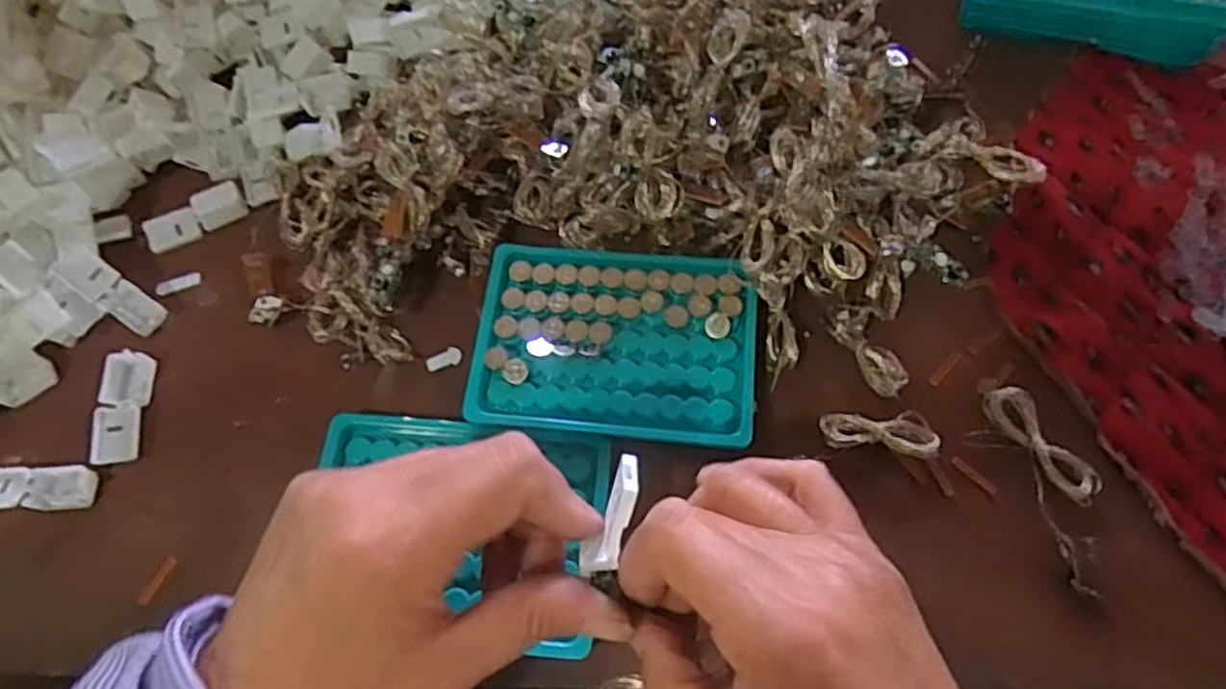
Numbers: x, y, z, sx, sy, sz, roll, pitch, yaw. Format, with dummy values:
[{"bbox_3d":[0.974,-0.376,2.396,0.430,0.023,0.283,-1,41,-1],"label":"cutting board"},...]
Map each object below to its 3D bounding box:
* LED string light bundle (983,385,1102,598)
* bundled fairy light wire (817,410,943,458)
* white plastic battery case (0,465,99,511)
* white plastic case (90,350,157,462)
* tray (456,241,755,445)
[{"bbox_3d":[0.198,0.060,0.322,0.031,0.007,0.092,-14,69,-4],"label":"LED string light bundle"},{"bbox_3d":[0.123,0.041,0.338,0.051,0.008,0.020,2,69,3],"label":"bundled fairy light wire"},{"bbox_3d":[-0.277,0.069,0.346,0.057,0.013,0.019,-3,69,1],"label":"white plastic battery case"},{"bbox_3d":[-0.242,0.031,0.361,0.021,0.010,0.056,-7,69,-1],"label":"white plastic case"},{"bbox_3d":[0.002,-0.001,0.356,0.132,0.016,0.094,6,69,4],"label":"tray"}]

